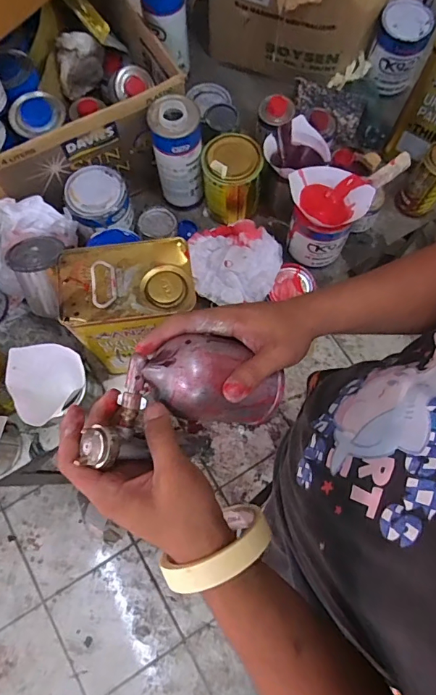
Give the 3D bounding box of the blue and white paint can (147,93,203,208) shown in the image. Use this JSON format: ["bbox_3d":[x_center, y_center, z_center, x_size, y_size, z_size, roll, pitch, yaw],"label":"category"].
[{"bbox_3d":[-0.069,-0.340,0.769,0.081,0.193,0.080,0,73,0],"label":"blue and white paint can"}]

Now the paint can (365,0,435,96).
[{"bbox_3d":[0.363,-0.611,0.881,0.103,0.130,0.103,0,73,0],"label":"paint can"}]

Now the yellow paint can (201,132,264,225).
[{"bbox_3d":[0.025,-0.311,0.797,0.100,0.127,0.095,0,73,0],"label":"yellow paint can"}]

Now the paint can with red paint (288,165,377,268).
[{"bbox_3d":[0.177,-0.227,0.755,0.126,0.144,0.113,36,76,10],"label":"paint can with red paint"}]

